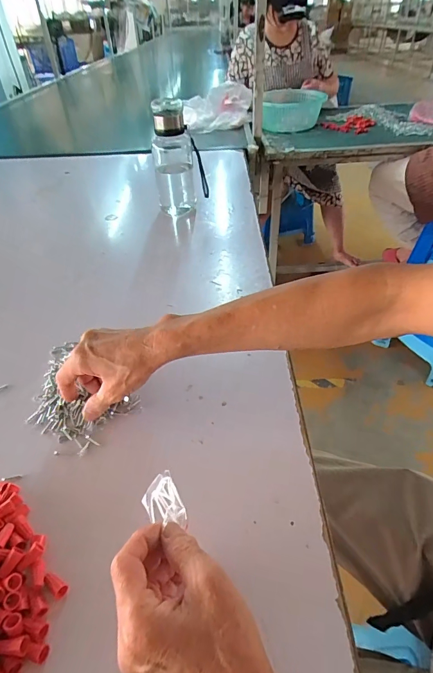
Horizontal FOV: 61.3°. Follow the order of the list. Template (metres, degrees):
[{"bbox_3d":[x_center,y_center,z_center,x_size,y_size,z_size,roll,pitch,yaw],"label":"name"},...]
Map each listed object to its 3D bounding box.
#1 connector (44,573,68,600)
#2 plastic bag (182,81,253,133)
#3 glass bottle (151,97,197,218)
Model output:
[{"bbox_3d":[-0.135,0.209,0.307,0.023,0.007,0.011,23,49,28],"label":"connector"},{"bbox_3d":[-0.012,-0.859,1.388,0.286,0.155,0.119,3,42,7],"label":"plastic bag"},{"bbox_3d":[-0.096,-0.384,0.810,0.085,0.230,0.094,-6,42,-4],"label":"glass bottle"}]

